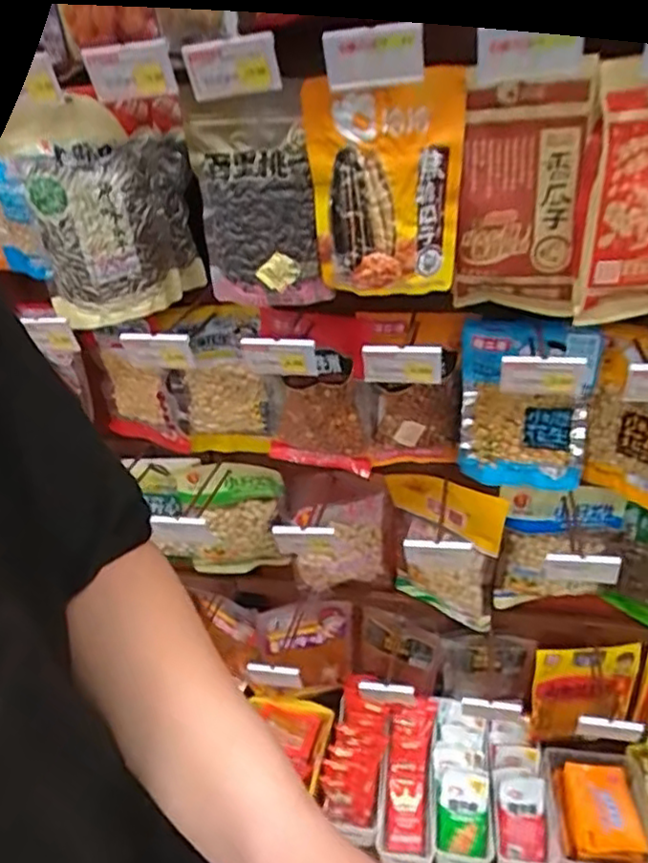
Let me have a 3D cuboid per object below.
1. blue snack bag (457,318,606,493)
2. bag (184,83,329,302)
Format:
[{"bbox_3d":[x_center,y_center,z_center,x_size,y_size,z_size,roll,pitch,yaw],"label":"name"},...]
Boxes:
[{"bbox_3d":[0.265,-0.036,0.884,0.167,0.239,0.062,4,34,14],"label":"blue snack bag"},{"bbox_3d":[-0.073,-0.235,0.699,0.126,0.213,0.026,0,27,14],"label":"bag"}]

